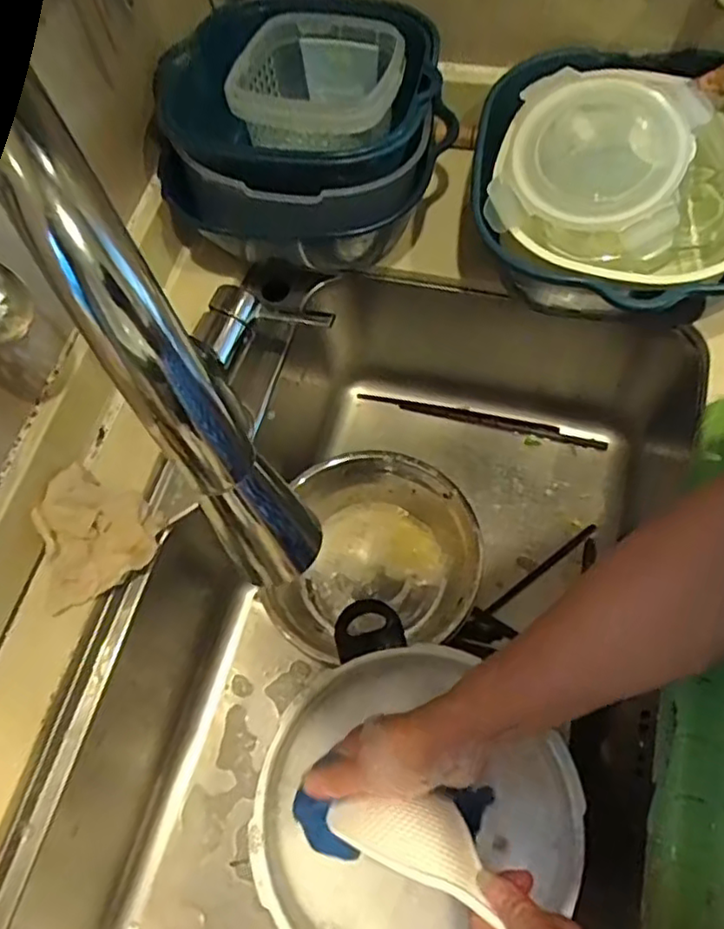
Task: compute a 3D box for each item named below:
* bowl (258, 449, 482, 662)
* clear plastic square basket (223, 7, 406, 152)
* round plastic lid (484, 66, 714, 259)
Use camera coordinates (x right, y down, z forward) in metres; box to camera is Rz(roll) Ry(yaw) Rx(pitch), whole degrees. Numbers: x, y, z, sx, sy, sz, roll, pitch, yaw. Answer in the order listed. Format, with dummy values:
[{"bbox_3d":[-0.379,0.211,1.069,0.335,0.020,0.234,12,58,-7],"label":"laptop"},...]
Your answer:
[{"bbox_3d":[0.014,0.098,0.647,0.193,0.069,0.203,-1,66,2],"label":"bowl"},{"bbox_3d":[-0.034,-0.303,0.535,0.123,0.071,0.122,14,68,8],"label":"clear plastic square basket"},{"bbox_3d":[0.176,-0.237,0.487,0.135,0.034,0.136,15,77,15],"label":"round plastic lid"}]

